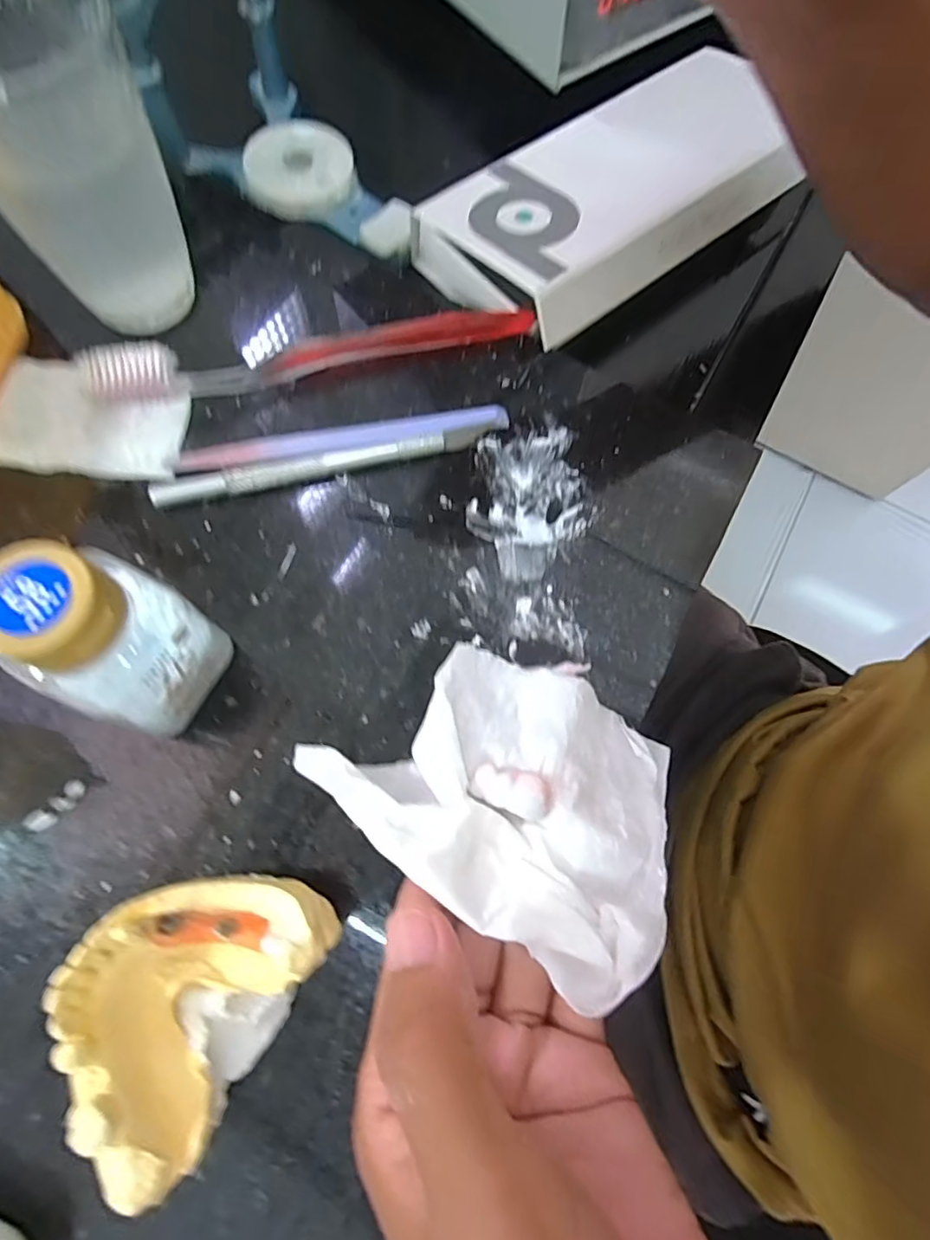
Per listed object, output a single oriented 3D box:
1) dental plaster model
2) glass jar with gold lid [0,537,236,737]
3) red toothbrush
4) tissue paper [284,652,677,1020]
[{"bbox_3d":[-0.075,0.101,0.156,0.052,0.041,0.070,31,72,7],"label":"dental plaster model"},{"bbox_3d":[-0.102,0.008,0.169,0.034,0.074,0.040,18,71,2],"label":"glass jar with gold lid"},{"bbox_3d":[-0.061,-0.114,0.240,0.185,0.016,0.018,-10,72,-7],"label":"red toothbrush"},{"bbox_3d":[0.013,0.049,0.179,0.108,0.015,0.083,26,50,10],"label":"tissue paper"}]

